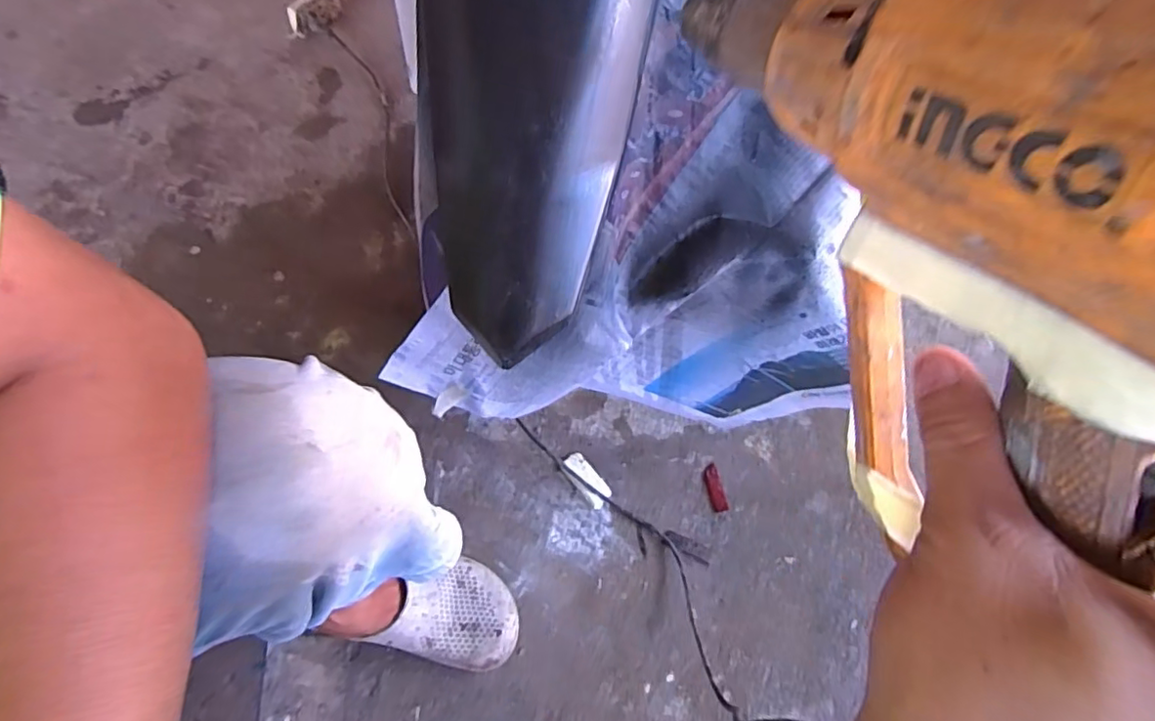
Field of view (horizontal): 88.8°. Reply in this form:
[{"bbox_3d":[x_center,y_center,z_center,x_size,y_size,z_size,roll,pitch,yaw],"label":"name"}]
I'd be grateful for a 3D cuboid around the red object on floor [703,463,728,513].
[{"bbox_3d":[0.189,0.175,0.807,0.020,0.005,0.063,-10,64,-9],"label":"red object on floor"}]

